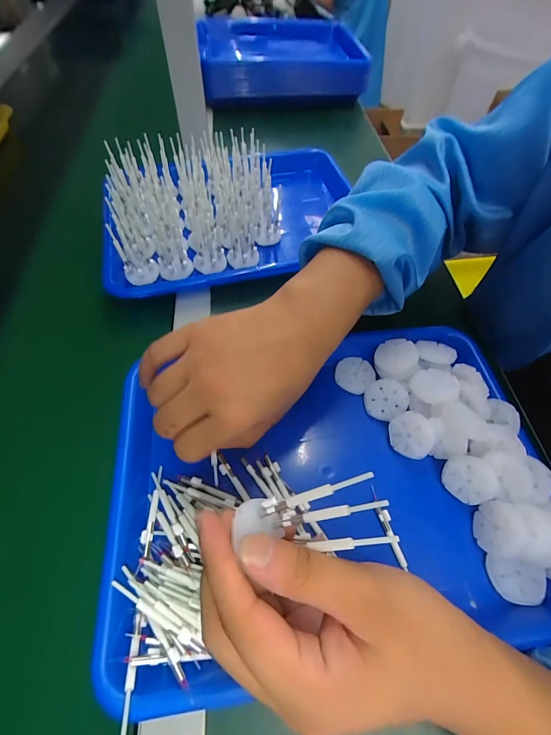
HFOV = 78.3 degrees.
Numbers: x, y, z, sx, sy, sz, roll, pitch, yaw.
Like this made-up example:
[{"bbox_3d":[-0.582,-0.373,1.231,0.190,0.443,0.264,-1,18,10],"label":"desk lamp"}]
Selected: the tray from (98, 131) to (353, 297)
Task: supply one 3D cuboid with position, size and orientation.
[{"bbox_3d":[-0.055,-0.211,0.436,0.317,0.086,0.235,-13,59,-9],"label":"tray"}]

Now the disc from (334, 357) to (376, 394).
[{"bbox_3d":[0.076,0.006,0.329,0.035,0.007,0.037,1,57,-1],"label":"disc"}]

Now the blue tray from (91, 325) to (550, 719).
[{"bbox_3d":[0.040,0.080,0.269,0.331,0.041,0.244,-5,58,-5],"label":"blue tray"}]

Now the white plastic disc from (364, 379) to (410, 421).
[{"bbox_3d":[0.100,0.028,0.309,0.039,0.004,0.034,-37,69,5],"label":"white plastic disc"}]

